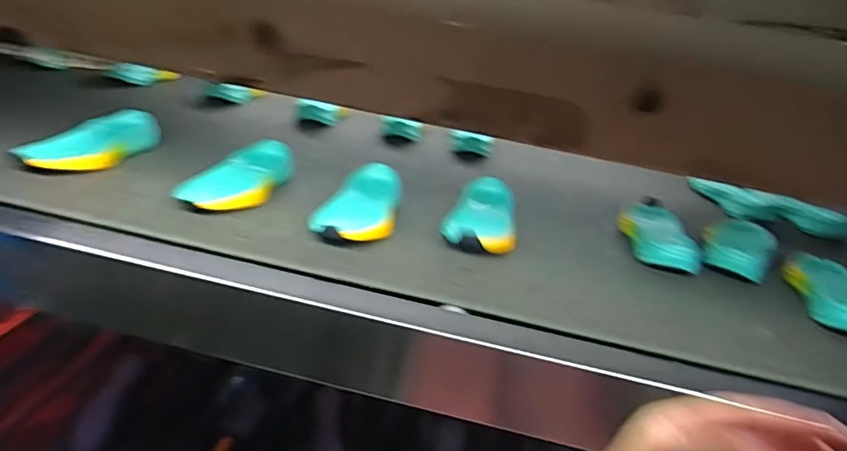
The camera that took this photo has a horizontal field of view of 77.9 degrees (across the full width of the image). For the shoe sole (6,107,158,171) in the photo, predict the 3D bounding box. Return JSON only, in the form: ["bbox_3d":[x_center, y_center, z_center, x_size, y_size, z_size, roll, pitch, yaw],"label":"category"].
[{"bbox_3d":[-0.459,-0.116,0.730,0.085,0.045,0.202,11,26,21],"label":"shoe sole"}]

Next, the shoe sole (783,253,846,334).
[{"bbox_3d":[0.529,0.077,0.682,0.078,0.031,0.198,10,25,19],"label":"shoe sole"}]

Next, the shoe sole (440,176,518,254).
[{"bbox_3d":[0.080,-0.015,0.710,0.091,0.034,0.200,5,24,8],"label":"shoe sole"}]

